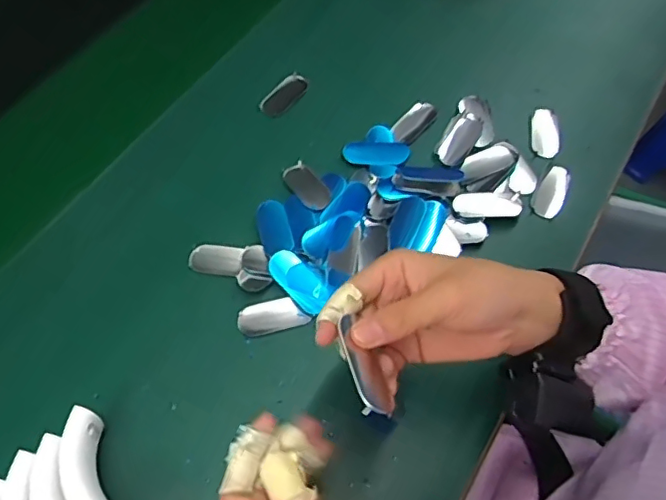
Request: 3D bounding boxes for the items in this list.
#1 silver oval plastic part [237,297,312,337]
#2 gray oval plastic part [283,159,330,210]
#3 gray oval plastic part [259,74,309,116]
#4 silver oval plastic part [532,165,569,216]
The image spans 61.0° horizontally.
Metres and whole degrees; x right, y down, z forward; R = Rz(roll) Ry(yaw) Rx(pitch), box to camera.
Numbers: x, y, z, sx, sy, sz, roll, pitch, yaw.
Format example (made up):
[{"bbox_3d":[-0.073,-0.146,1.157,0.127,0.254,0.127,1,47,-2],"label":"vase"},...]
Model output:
[{"bbox_3d":[-0.047,0.052,0.444,0.053,0.004,0.025,-13,62,-9],"label":"silver oval plastic part"},{"bbox_3d":[-0.023,-0.056,0.495,0.027,0.005,0.061,-26,52,-16],"label":"gray oval plastic part"},{"bbox_3d":[-0.048,-0.153,0.560,0.058,0.023,0.006,-43,29,-21],"label":"gray oval plastic part"},{"bbox_3d":[0.198,-0.052,0.510,0.025,0.009,0.050,27,77,13],"label":"silver oval plastic part"}]

